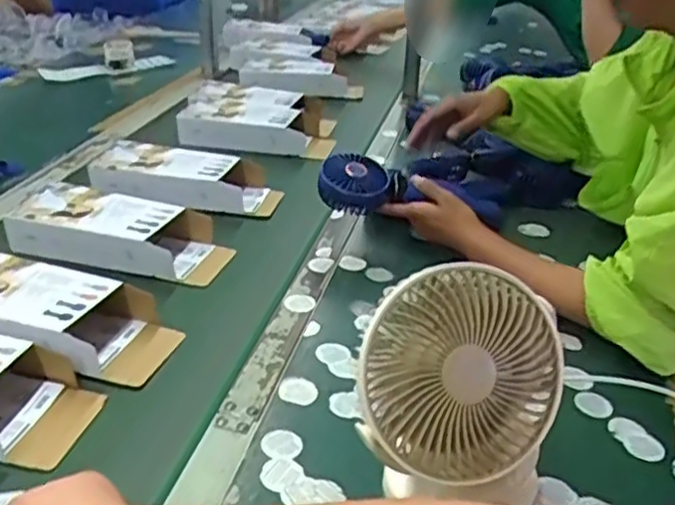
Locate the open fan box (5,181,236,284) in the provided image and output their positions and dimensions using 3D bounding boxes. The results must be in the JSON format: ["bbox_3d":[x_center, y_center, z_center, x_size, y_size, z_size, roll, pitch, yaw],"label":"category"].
[{"bbox_3d":[-0.255,-0.027,0.820,0.243,0.064,0.111,5,25,9],"label":"open fan box"}]

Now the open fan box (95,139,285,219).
[{"bbox_3d":[-0.203,-0.099,0.948,0.244,0.065,0.089,3,25,4],"label":"open fan box"}]

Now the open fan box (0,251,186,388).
[{"bbox_3d":[-0.285,0.059,0.680,0.247,0.057,0.113,10,30,8],"label":"open fan box"}]

